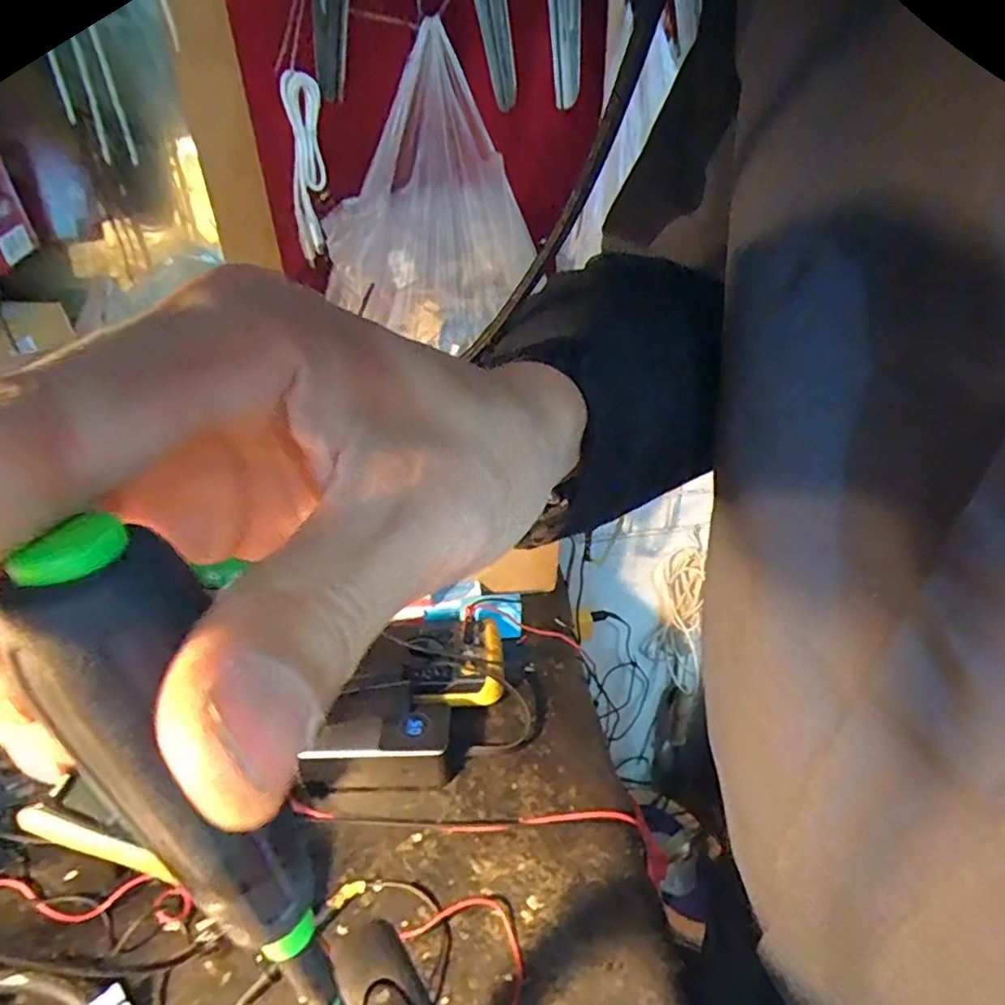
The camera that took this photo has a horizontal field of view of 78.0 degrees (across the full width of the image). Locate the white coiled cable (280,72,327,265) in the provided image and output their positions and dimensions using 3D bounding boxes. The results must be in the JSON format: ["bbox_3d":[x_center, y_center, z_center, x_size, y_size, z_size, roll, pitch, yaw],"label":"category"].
[{"bbox_3d":[-0.163,-0.279,0.523,0.033,0.138,0.031,-8,34,-10],"label":"white coiled cable"}]

